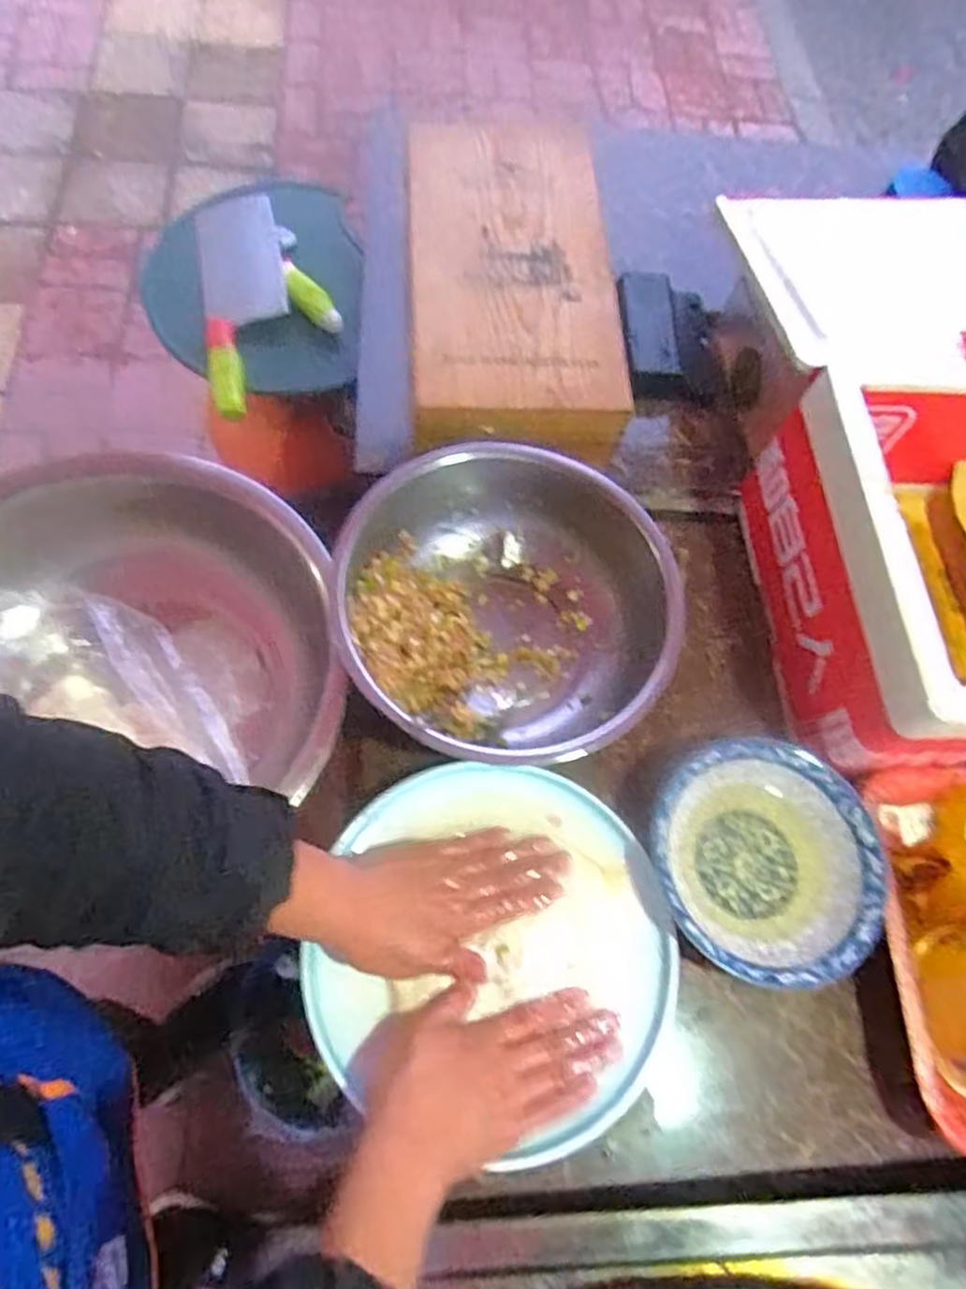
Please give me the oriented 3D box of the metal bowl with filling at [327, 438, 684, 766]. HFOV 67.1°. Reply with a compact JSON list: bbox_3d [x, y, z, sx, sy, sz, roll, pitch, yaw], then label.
[{"bbox_3d":[0.021,-0.024,0.591,0.253,0.108,0.253,0,67,0],"label":"metal bowl with filling"}]

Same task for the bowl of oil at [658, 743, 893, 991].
[{"bbox_3d":[0.211,0.161,0.545,0.166,0.056,0.168,2,67,-4],"label":"bowl of oil"}]

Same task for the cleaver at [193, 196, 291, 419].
[{"bbox_3d":[-0.257,-0.381,0.780,0.083,0.030,0.292,-9,68,-8],"label":"cleaver"}]

